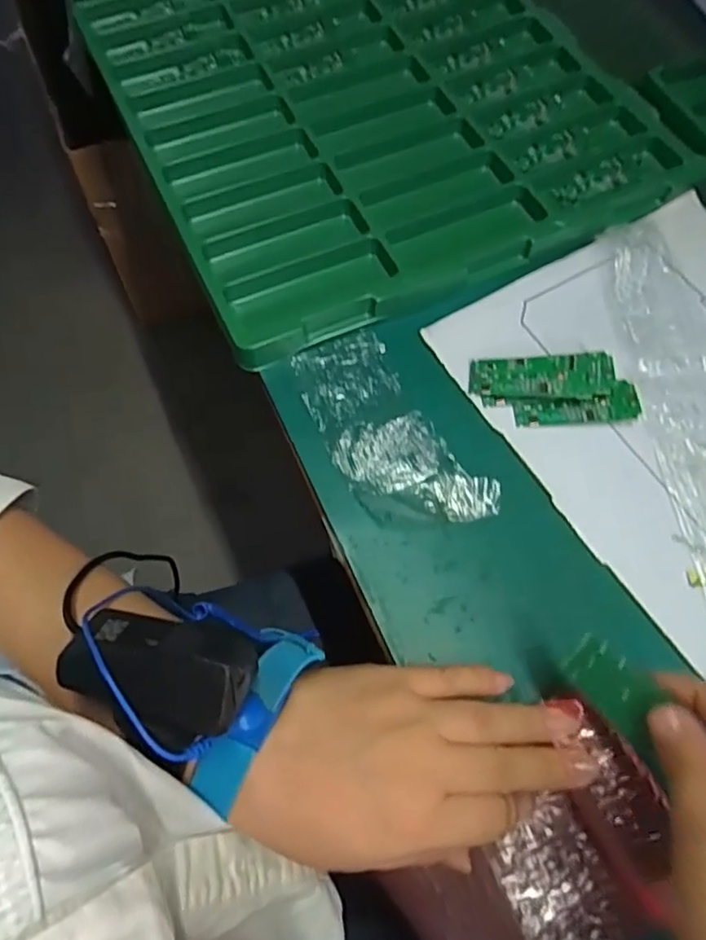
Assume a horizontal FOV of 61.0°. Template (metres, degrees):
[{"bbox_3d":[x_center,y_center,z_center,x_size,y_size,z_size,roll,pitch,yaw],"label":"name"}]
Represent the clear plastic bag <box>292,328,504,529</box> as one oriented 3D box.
[{"bbox_3d":[0.017,-0.024,0.355,0.069,0.008,0.144,-30,71,-11],"label":"clear plastic bag"}]

